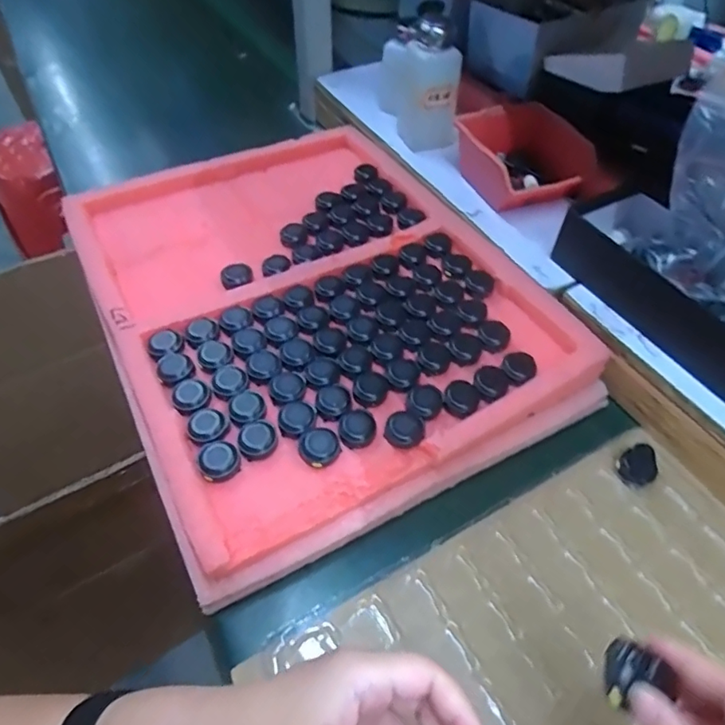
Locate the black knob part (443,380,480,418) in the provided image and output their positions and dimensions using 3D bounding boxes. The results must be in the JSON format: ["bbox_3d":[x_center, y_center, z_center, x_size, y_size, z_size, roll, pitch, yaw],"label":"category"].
[{"bbox_3d":[0.082,0.029,0.428,0.028,0.008,0.028,0,51,0],"label":"black knob part"}]

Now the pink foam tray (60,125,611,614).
[{"bbox_3d":[-0.057,-0.075,0.516,0.368,0.045,0.470,-23,58,-19],"label":"pink foam tray"}]

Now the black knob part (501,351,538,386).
[{"bbox_3d":[0.135,0.006,0.447,0.026,0.010,0.030,-16,53,-13],"label":"black knob part"}]

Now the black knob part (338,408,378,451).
[{"bbox_3d":[-0.004,0.051,0.409,0.030,0.006,0.031,0,51,0],"label":"black knob part"}]

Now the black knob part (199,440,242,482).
[{"bbox_3d":[-0.105,0.072,0.385,0.029,0.011,0.029,0,51,0],"label":"black knob part"}]

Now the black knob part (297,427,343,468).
[{"bbox_3d":[-0.032,0.063,0.395,0.030,0.011,0.031,0,51,0],"label":"black knob part"}]

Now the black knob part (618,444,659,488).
[{"bbox_3d":[0.225,0.084,0.424,0.027,0.019,0.028,0,51,0],"label":"black knob part"}]

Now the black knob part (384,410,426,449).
[{"bbox_3d":[0.034,0.052,0.409,0.031,0.012,0.029,7,51,5],"label":"black knob part"}]

